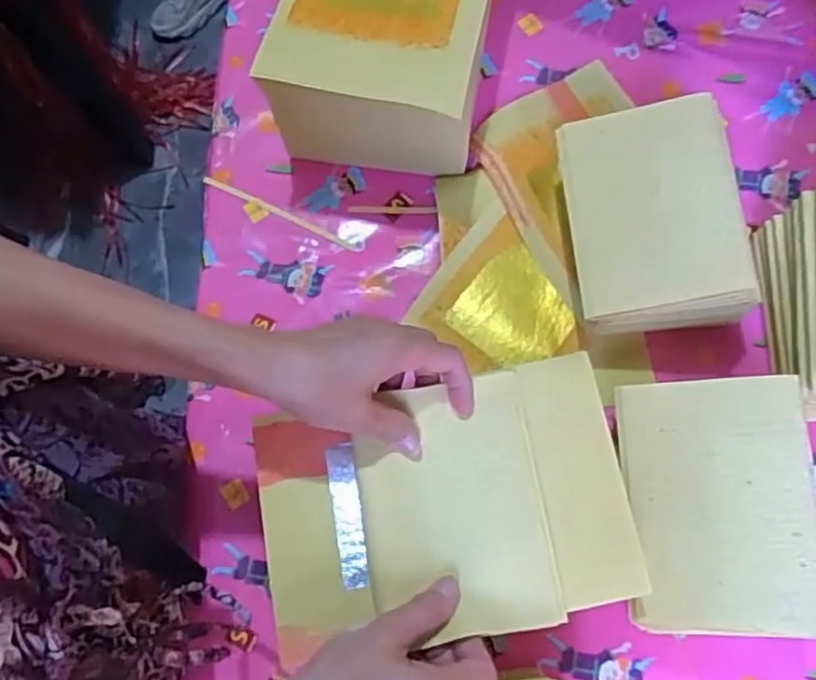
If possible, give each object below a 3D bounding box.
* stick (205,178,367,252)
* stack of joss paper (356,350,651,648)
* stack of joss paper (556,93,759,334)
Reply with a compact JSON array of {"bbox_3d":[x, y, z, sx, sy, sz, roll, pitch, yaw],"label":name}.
[{"bbox_3d":[-0.115,-0.116,0.624,0.161,0.004,0.009,25,76,8],"label":"stick"},{"bbox_3d":[0.028,0.105,0.436,0.112,0.012,0.154,-9,74,-1],"label":"stack of joss paper"},{"bbox_3d":[0.189,-0.096,0.542,0.123,0.104,0.163,-5,74,0],"label":"stack of joss paper"}]

